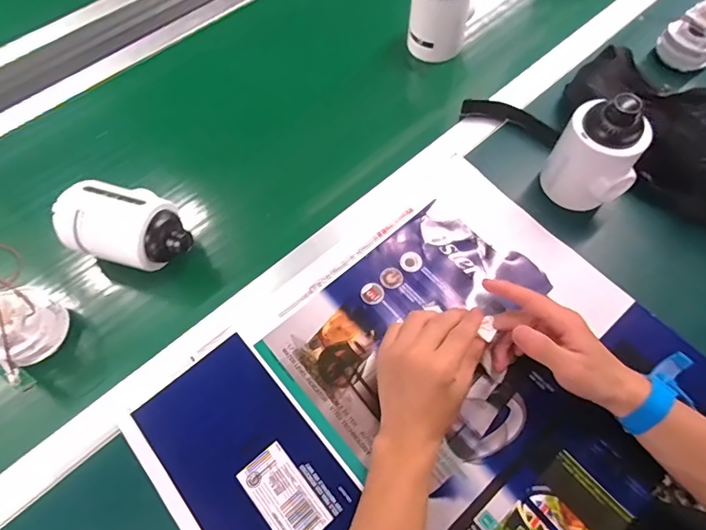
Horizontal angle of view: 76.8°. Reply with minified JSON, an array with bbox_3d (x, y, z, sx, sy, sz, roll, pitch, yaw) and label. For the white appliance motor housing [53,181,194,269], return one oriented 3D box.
[{"bbox_3d":[-0.235,-0.040,0.467,0.124,0.060,0.079,11,66,5],"label":"white appliance motor housing"}]

